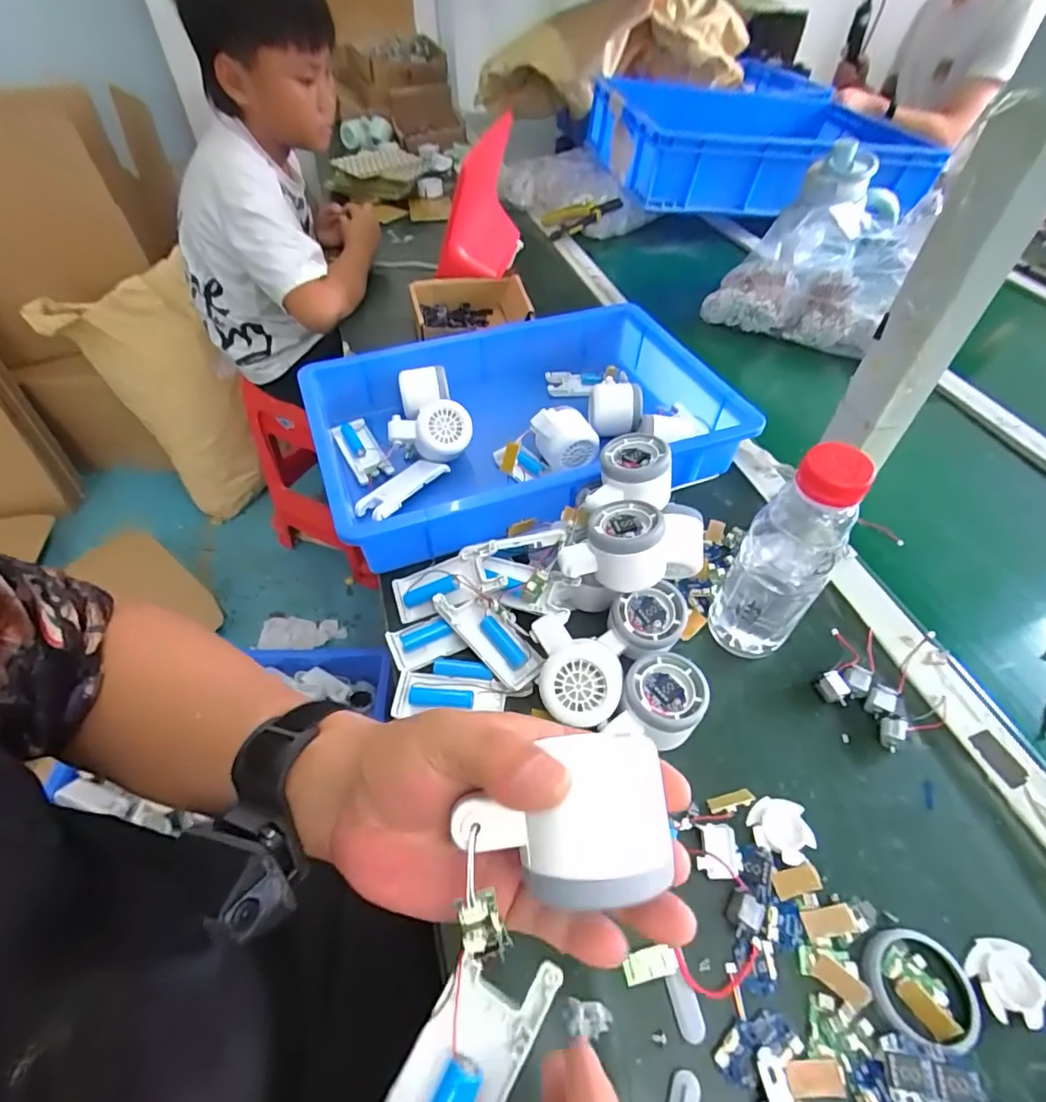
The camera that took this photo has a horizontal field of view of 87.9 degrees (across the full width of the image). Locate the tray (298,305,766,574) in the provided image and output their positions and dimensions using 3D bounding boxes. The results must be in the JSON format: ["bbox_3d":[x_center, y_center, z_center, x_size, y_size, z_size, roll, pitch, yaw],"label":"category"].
[{"bbox_3d":[0.007,-0.130,0.602,0.431,0.095,0.258,-17,52,-14],"label":"tray"}]

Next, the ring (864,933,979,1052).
[{"bbox_3d":[0.234,0.255,0.317,0.058,0.008,0.056,0,50,0],"label":"ring"}]

